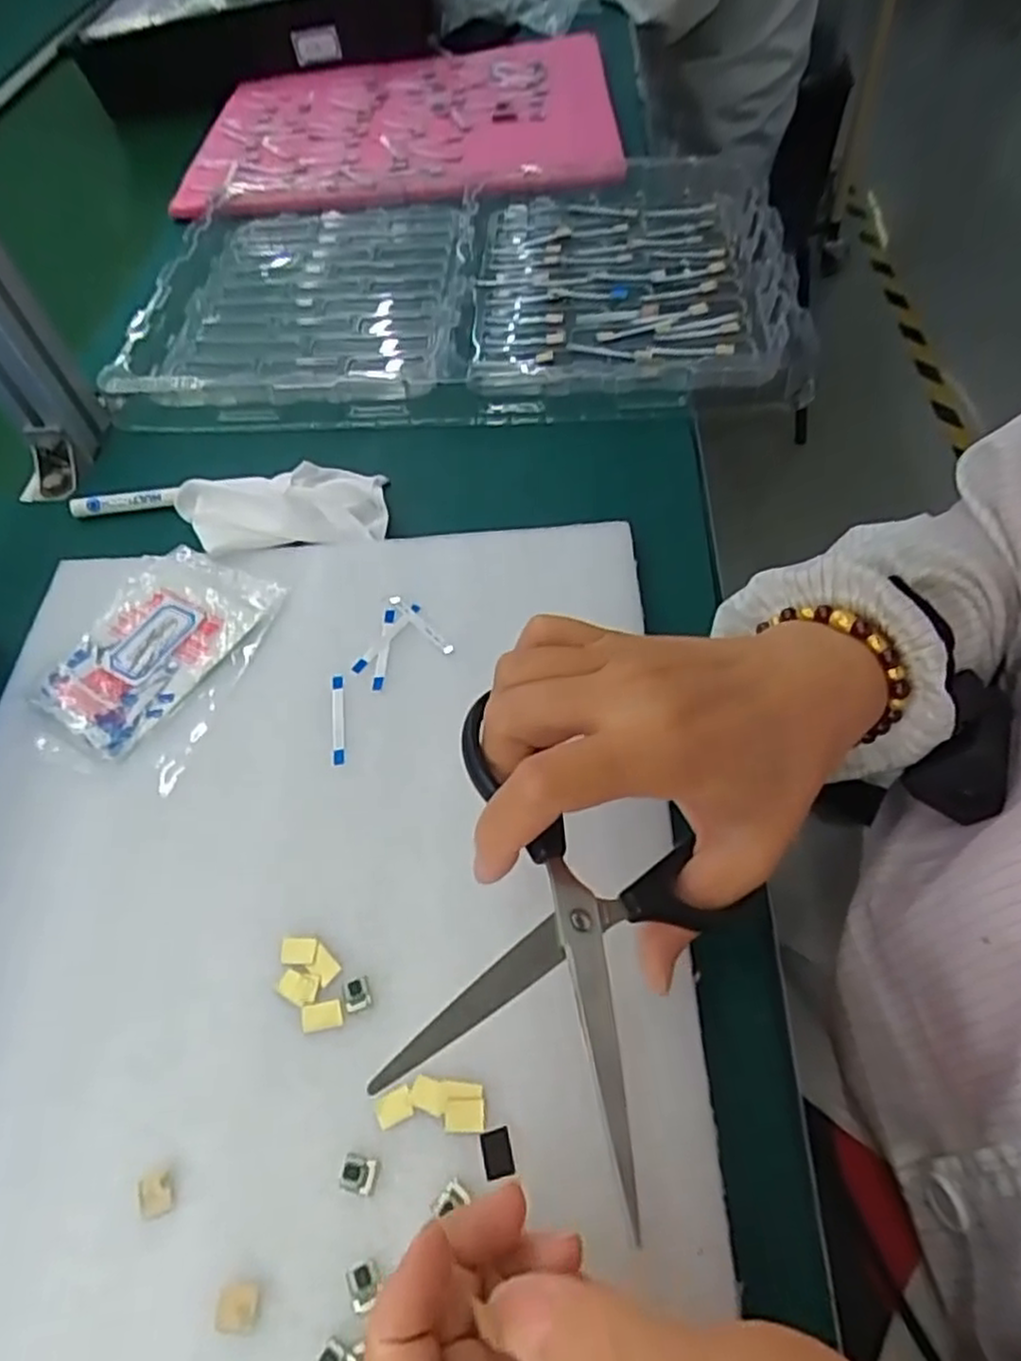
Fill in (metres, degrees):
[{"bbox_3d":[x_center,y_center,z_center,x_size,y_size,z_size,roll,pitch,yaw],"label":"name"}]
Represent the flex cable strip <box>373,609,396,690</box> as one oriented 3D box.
[{"bbox_3d":[-0.065,-0.017,0.376,0.005,0.004,0.049,0,56,5],"label":"flex cable strip"}]

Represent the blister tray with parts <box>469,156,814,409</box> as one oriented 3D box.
[{"bbox_3d":[0.089,-0.312,0.556,0.233,0.027,0.300,1,56,6],"label":"blister tray with parts"}]

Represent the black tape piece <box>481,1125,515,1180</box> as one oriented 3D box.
[{"bbox_3d":[-0.005,0.162,0.252,0.010,0.004,0.014,-13,55,-1],"label":"black tape piece"}]

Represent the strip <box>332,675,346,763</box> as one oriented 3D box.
[{"bbox_3d":[-0.084,0.018,0.356,0.006,0.004,0.050,-10,55,0],"label":"strip"}]

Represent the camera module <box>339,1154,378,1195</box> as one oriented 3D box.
[{"bbox_3d":[-0.053,0.169,0.250,0.012,0.004,0.010,8,57,12],"label":"camera module"}]

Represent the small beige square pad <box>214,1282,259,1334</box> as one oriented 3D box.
[{"bbox_3d":[-0.087,0.200,0.233,0.014,0.004,0.012,-8,55,2],"label":"small beige square pad"}]

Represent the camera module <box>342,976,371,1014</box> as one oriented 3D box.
[{"bbox_3d":[-0.060,0.121,0.284,0.010,0.004,0.013,-19,56,-6],"label":"camera module"}]

